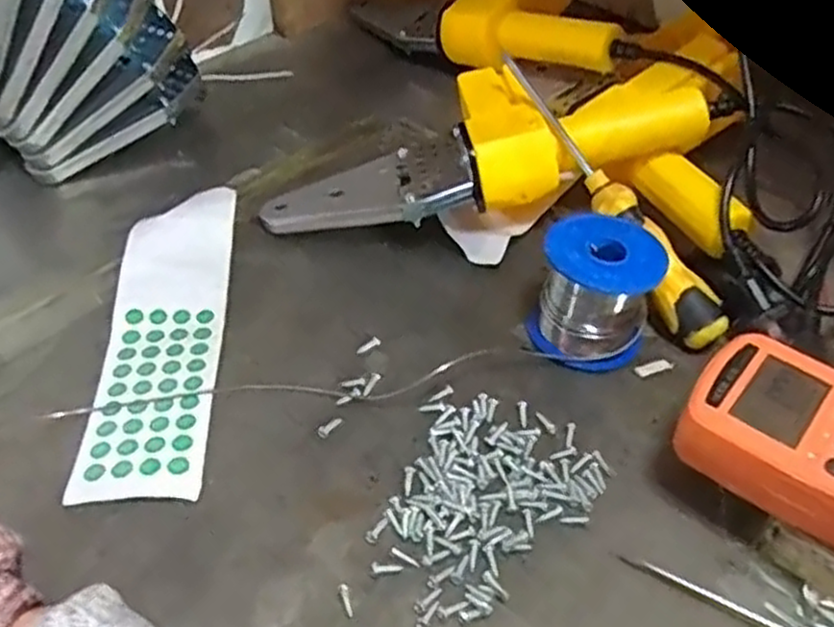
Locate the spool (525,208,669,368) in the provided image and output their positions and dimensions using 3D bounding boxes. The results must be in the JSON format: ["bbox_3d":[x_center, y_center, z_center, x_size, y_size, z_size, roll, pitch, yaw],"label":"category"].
[{"bbox_3d":[0.098,-0.011,0.413,0.061,0.060,0.061,1,46,-1],"label":"spool"}]

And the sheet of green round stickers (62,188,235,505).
[{"bbox_3d":[-0.139,0.007,0.413,0.060,0.020,0.203,-2,46,-4],"label":"sheet of green round stickers"}]

